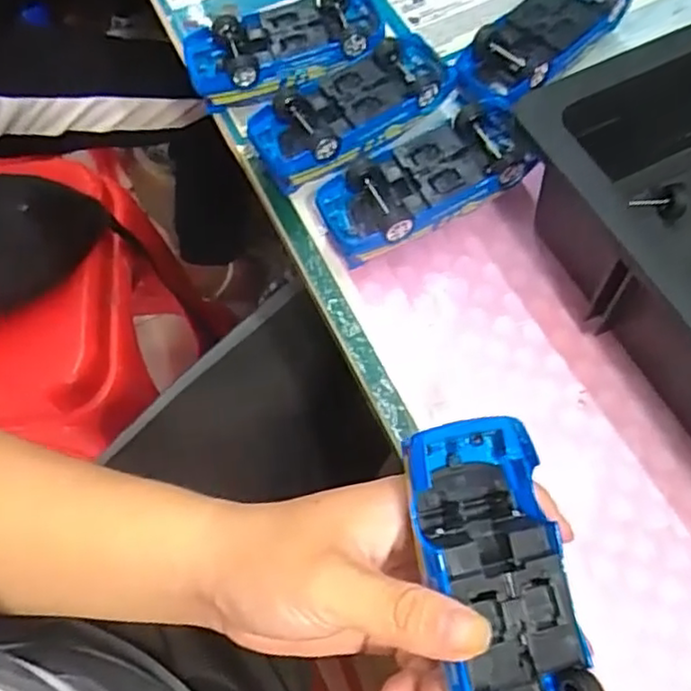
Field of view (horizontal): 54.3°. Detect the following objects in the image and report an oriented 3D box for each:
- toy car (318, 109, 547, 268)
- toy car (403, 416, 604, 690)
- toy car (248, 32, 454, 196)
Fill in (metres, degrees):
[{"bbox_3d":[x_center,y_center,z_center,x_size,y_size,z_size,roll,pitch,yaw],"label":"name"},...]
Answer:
[{"bbox_3d":[0.048,-0.095,0.405,0.127,0.041,0.060,-26,68,-13],"label":"toy car"},{"bbox_3d":[0.059,0.096,0.256,0.053,0.030,0.130,-10,73,-6],"label":"toy car"},{"bbox_3d":[0.008,-0.147,0.429,0.136,0.034,0.054,-31,69,-15],"label":"toy car"}]

